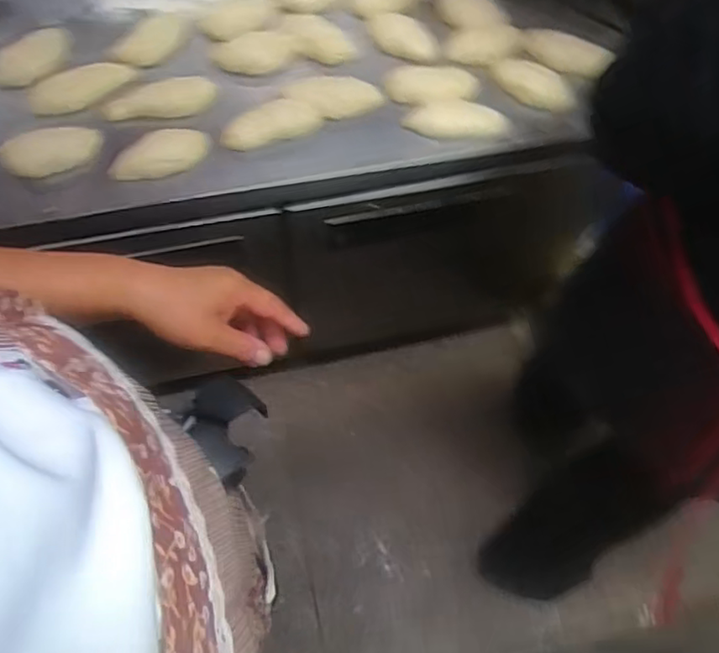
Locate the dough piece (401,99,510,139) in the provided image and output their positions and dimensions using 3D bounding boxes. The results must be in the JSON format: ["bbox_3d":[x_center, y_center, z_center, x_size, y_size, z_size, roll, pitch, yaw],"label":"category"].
[{"bbox_3d":[0.133,-0.284,0.856,0.142,0.027,0.045,0,66,-3],"label":"dough piece"}]

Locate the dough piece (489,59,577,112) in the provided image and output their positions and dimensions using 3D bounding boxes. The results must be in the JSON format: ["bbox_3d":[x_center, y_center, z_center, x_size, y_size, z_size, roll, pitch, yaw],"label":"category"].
[{"bbox_3d":[0.244,-0.338,0.874,0.121,0.028,0.062,12,66,2],"label":"dough piece"}]

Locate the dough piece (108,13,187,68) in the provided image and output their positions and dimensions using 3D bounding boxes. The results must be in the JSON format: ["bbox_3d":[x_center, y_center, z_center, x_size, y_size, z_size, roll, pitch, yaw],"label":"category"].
[{"bbox_3d":[-0.292,-0.396,0.871,0.118,0.023,0.065,-41,75,-18],"label":"dough piece"}]

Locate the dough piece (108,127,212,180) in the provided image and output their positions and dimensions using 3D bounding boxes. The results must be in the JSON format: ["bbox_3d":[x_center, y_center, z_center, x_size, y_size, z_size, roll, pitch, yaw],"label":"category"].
[{"bbox_3d":[-0.253,-0.220,0.790,0.128,0.026,0.051,-21,69,-12],"label":"dough piece"}]

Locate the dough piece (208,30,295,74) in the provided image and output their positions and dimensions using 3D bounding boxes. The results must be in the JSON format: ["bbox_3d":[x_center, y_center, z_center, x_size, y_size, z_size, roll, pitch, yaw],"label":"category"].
[{"bbox_3d":[-0.154,-0.389,0.889,0.117,0.032,0.053,0,66,12],"label":"dough piece"}]

